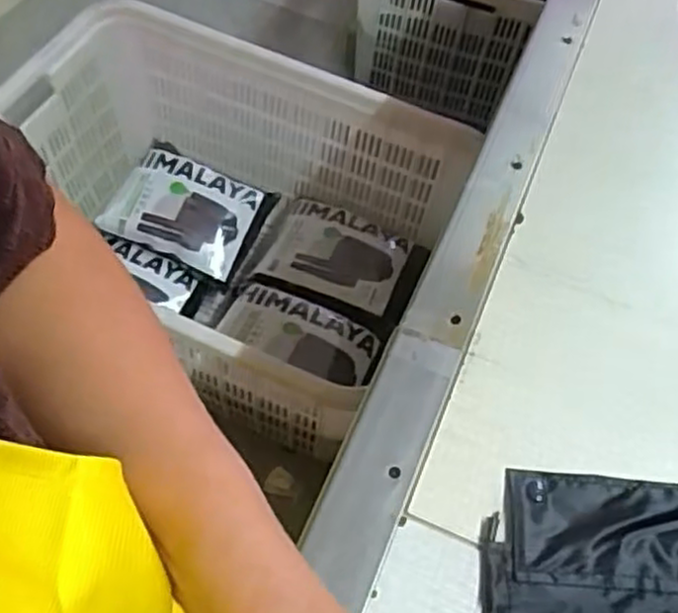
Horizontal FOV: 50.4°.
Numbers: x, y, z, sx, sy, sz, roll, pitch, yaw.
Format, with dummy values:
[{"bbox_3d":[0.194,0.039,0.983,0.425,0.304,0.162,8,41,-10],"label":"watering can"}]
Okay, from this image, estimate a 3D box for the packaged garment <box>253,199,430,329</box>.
[{"bbox_3d":[0.012,-0.092,1.399,0.286,0.035,0.229,20,58,7],"label":"packaged garment"}]

